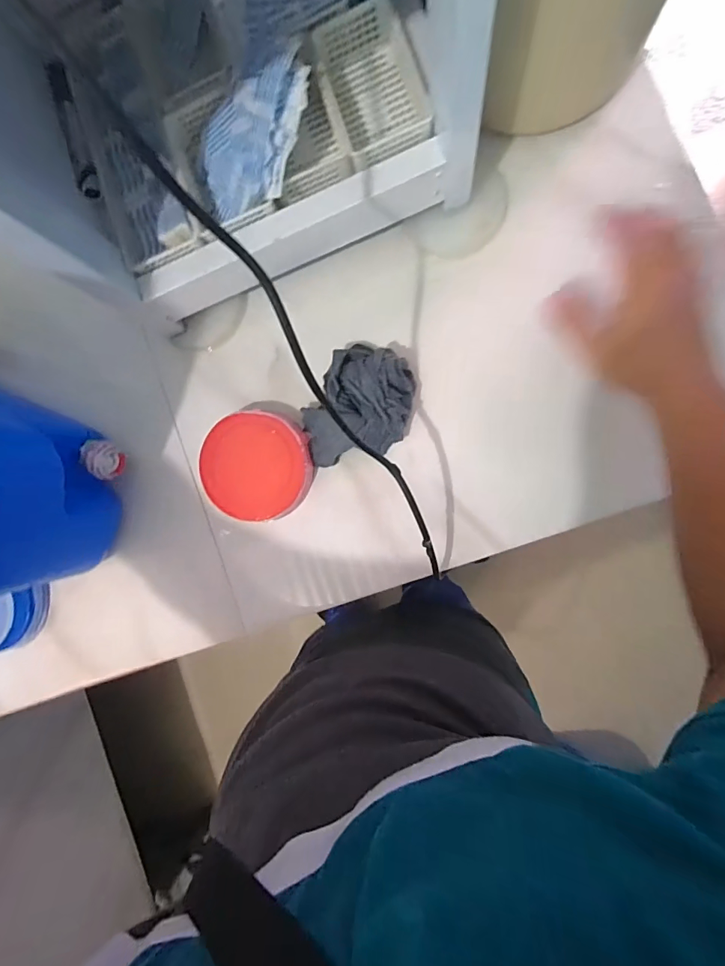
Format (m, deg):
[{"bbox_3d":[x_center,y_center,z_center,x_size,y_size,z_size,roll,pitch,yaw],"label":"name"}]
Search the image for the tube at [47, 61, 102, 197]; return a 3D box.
[{"bbox_3d":[-0.276,-0.337,0.411,0.016,0.018,0.139,-18,88,7],"label":"tube"}]

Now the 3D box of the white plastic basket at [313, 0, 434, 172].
[{"bbox_3d":[0.008,-0.353,0.396,0.090,0.041,0.134,-19,88,7],"label":"white plastic basket"}]

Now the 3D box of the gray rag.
[{"bbox_3d":[-0.005,-0.075,0.454,0.098,0.040,0.133,34,94,6],"label":"gray rag"}]

